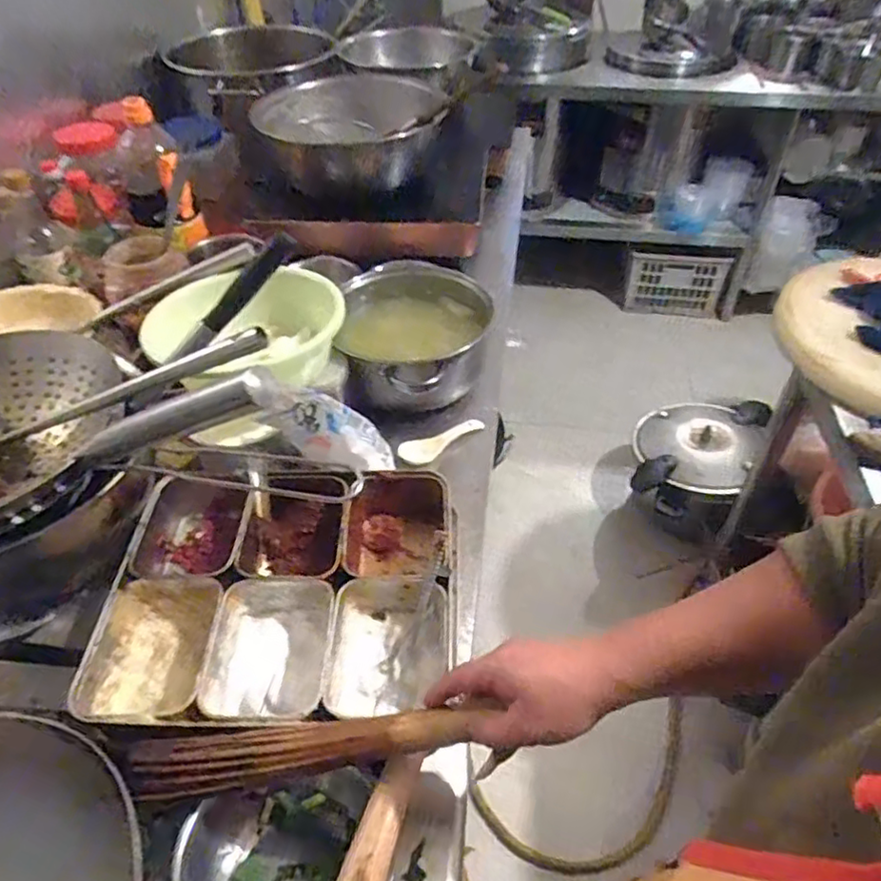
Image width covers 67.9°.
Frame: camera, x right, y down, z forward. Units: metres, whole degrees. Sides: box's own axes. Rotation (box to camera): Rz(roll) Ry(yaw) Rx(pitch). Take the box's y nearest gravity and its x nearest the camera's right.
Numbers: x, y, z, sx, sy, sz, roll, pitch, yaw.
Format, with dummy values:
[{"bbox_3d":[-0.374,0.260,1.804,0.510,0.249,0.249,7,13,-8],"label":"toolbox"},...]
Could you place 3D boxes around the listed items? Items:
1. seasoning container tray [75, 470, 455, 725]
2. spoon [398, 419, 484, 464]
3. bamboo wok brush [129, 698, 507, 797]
[{"bbox_3d":[-0.154,0.158,0.662,0.331,0.072,0.284,-1,45,0],"label":"seasoning container tray"},{"bbox_3d":[0.007,-0.001,0.849,0.130,0.026,0.034,-26,51,-23],"label":"spoon"},{"bbox_3d":[-0.105,0.234,0.505,0.288,0.027,0.044,-12,45,10],"label":"bamboo wok brush"}]

